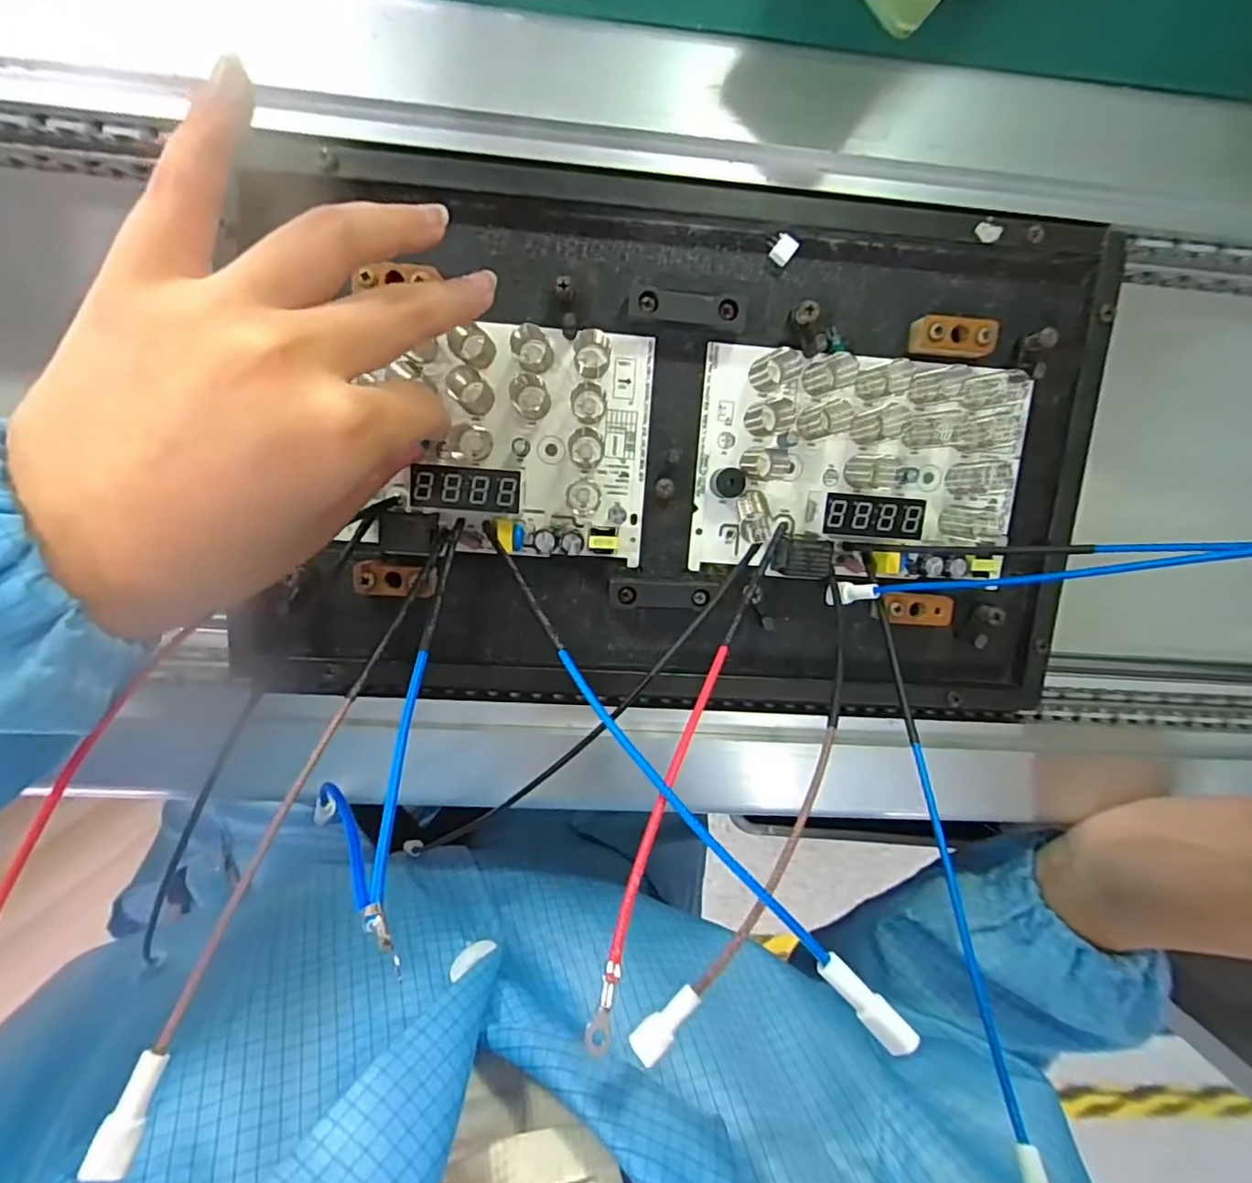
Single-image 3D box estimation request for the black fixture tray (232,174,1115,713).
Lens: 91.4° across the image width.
[{"bbox_3d":[0.024,-0.049,0.246,0.319,0.033,0.195,3,99,-3],"label":"black fixture tray"}]

